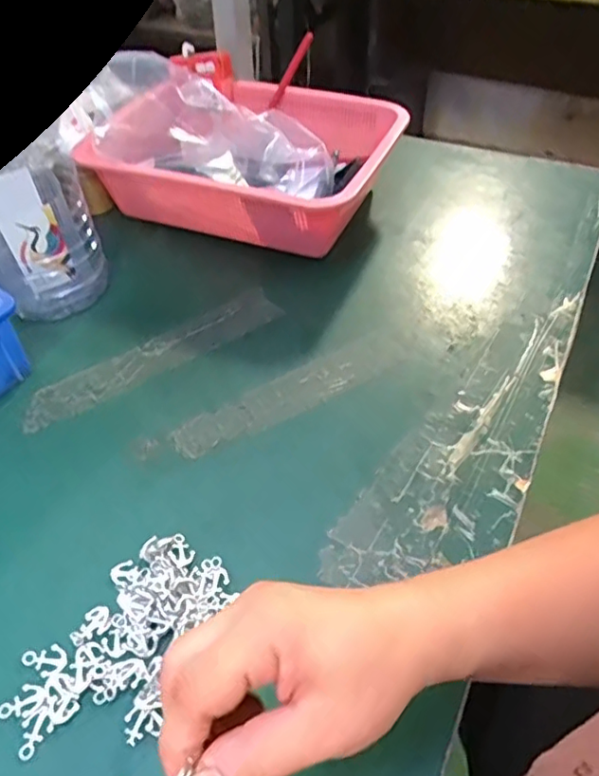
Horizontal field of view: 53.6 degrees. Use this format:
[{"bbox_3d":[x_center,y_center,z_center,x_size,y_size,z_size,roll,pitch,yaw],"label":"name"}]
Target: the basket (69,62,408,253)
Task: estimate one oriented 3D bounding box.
[{"bbox_3d":[-0.047,-0.238,0.617,0.280,0.113,0.203,14,49,16],"label":"basket"}]

